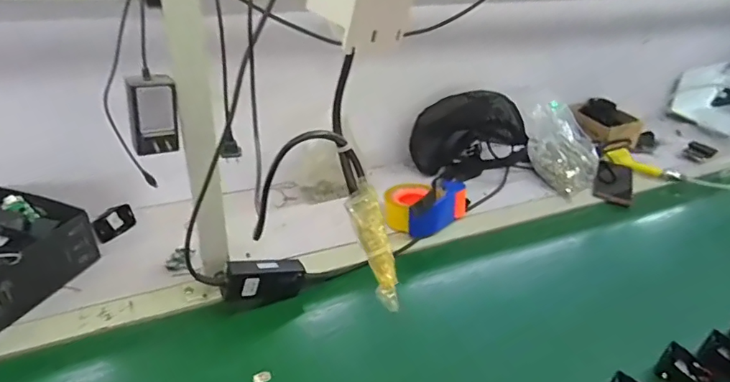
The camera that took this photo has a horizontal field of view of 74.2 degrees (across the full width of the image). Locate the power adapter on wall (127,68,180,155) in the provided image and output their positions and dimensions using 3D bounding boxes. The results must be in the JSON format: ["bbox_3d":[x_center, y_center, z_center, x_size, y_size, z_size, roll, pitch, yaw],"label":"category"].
[{"bbox_3d":[-0.236,-0.088,0.540,0.047,0.085,0.037,-10,24,-36],"label":"power adapter on wall"}]

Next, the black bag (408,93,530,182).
[{"bbox_3d":[0.225,-0.112,1.041,0.256,0.187,0.063,-7,35,-16],"label":"black bag"}]

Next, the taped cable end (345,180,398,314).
[{"bbox_3d":[0.006,0.032,0.273,0.015,0.075,0.010,-20,7,-32],"label":"taped cable end"}]

